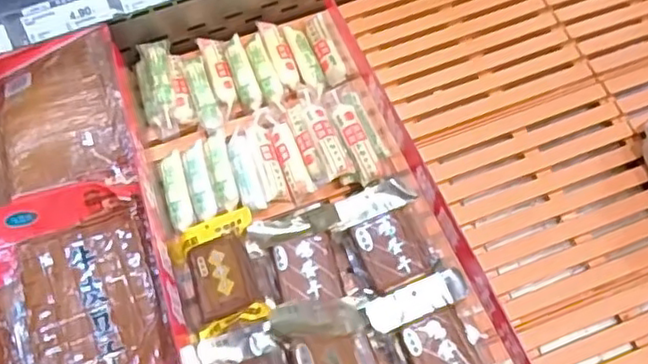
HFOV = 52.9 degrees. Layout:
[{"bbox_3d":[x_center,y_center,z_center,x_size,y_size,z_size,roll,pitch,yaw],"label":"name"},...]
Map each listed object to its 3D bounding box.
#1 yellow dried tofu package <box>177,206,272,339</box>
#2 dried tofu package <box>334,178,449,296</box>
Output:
[{"bbox_3d":[-0.129,0.116,0.853,0.094,0.023,0.159,-16,61,-6],"label":"yellow dried tofu package"},{"bbox_3d":[0.085,0.069,0.847,0.112,0.019,0.141,-20,62,-8],"label":"dried tofu package"}]

